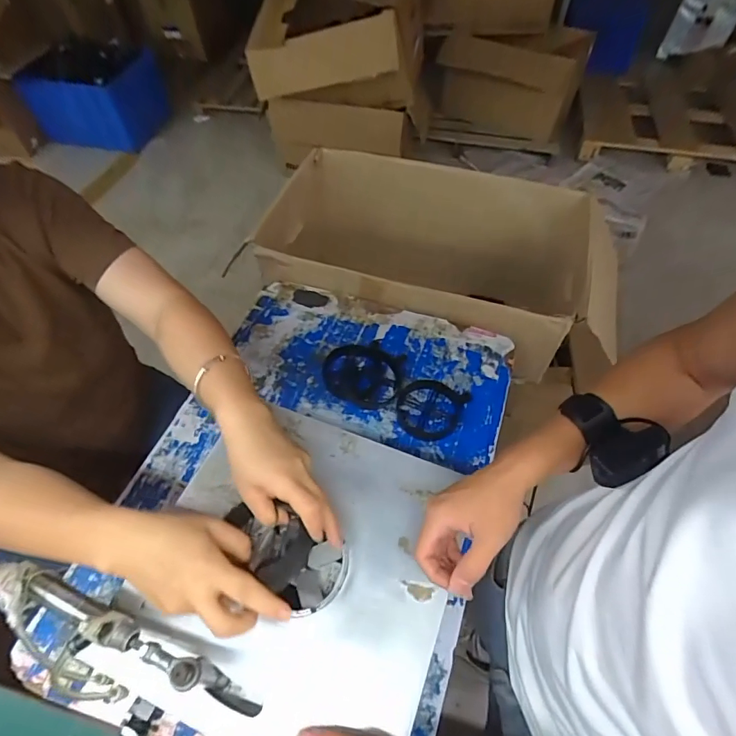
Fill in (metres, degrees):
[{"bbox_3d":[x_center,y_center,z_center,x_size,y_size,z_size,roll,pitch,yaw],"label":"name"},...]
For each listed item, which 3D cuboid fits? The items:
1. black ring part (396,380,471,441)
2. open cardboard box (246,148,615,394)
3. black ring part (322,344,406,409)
[{"bbox_3d":[0.100,0.063,0.708,0.101,0.017,0.111,0,56,0],"label":"black ring part"},{"bbox_3d":[0.129,-0.230,1.052,0.727,0.379,0.457,16,57,11],"label":"open cardboard box"},{"bbox_3d":[-0.013,0.014,0.738,0.133,0.025,0.105,10,57,7],"label":"black ring part"}]

